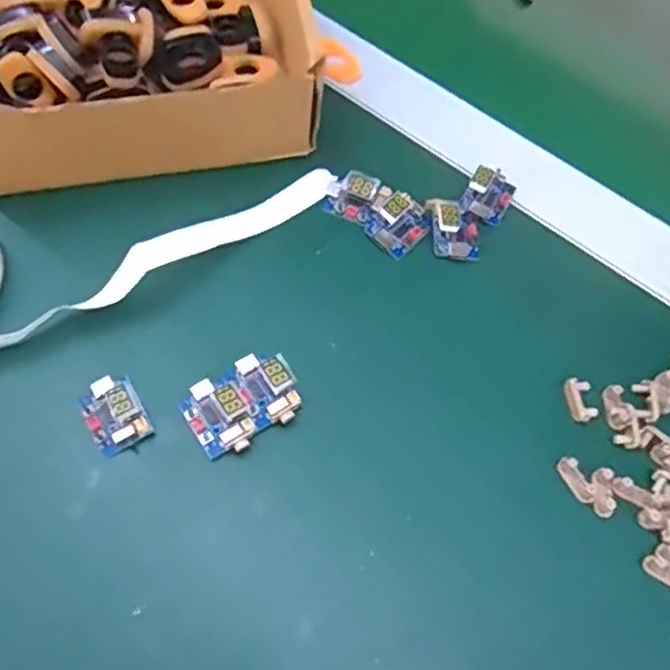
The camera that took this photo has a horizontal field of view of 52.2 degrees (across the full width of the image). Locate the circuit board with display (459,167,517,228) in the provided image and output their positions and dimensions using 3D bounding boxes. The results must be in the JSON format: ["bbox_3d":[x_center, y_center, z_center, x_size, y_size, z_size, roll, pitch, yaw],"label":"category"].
[{"bbox_3d":[0.077,-0.070,0.339,0.022,0.013,0.031,28,63,11],"label":"circuit board with display"}]

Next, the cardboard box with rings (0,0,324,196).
[{"bbox_3d":[-0.101,-0.153,0.346,0.168,0.058,0.153,-7,62,-8],"label":"cardboard box with rings"}]

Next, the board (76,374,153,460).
[{"bbox_3d":[-0.090,0.031,0.276,0.022,0.013,0.029,-27,67,-17],"label":"board"}]

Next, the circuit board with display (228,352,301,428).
[{"bbox_3d":[-0.030,0.021,0.282,0.025,0.013,0.032,-35,69,-20],"label":"circuit board with display"}]

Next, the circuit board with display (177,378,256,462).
[{"bbox_3d":[-0.048,0.032,0.276,0.022,0.012,0.032,-30,67,-18],"label":"circuit board with display"}]

